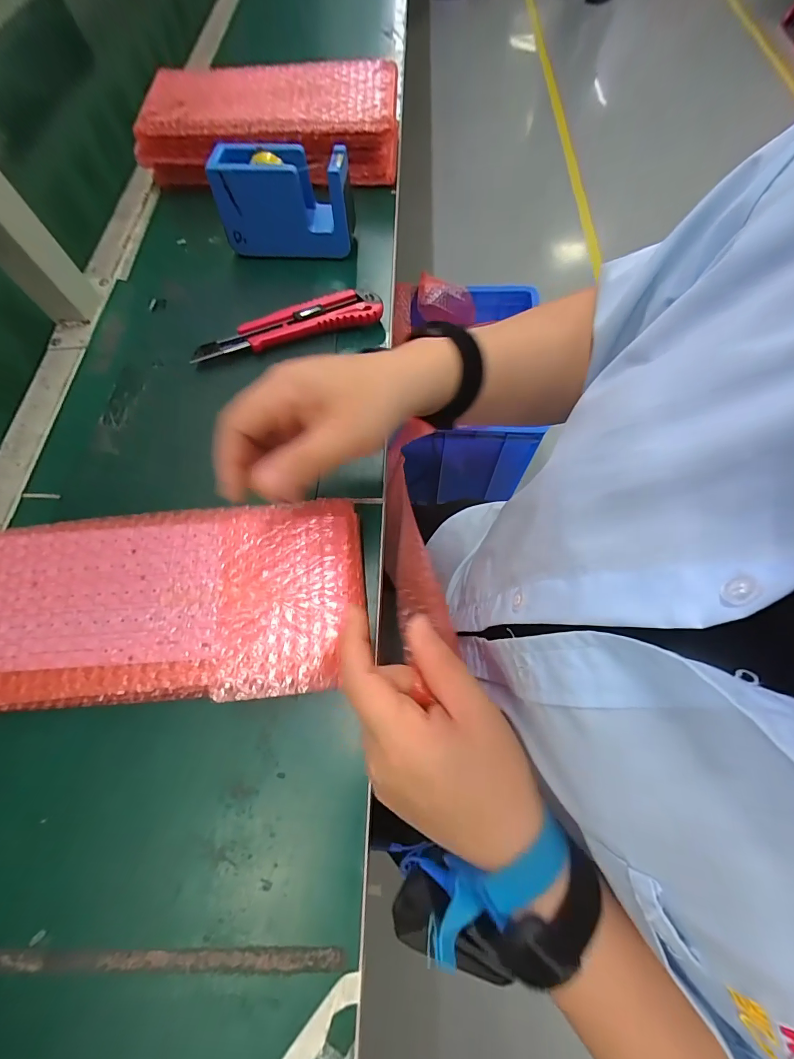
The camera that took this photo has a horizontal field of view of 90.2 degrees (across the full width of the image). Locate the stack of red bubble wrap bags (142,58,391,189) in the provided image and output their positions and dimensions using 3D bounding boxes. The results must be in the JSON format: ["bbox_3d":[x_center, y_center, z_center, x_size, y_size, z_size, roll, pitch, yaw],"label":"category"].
[{"bbox_3d":[-0.148,-0.469,0.469,0.298,0.081,0.108,-4,68,1],"label":"stack of red bubble wrap bags"}]

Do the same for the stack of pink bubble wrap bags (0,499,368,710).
[{"bbox_3d":[-0.166,0.050,0.269,0.281,0.019,0.127,-6,66,1],"label":"stack of pink bubble wrap bags"}]

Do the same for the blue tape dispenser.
[{"bbox_3d":[-0.111,-0.332,0.405,0.131,0.082,0.052,4,68,4],"label":"blue tape dispenser"}]

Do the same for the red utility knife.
[{"bbox_3d":[-0.102,-0.190,0.374,0.176,0.020,0.034,-18,68,-5],"label":"red utility knife"}]

